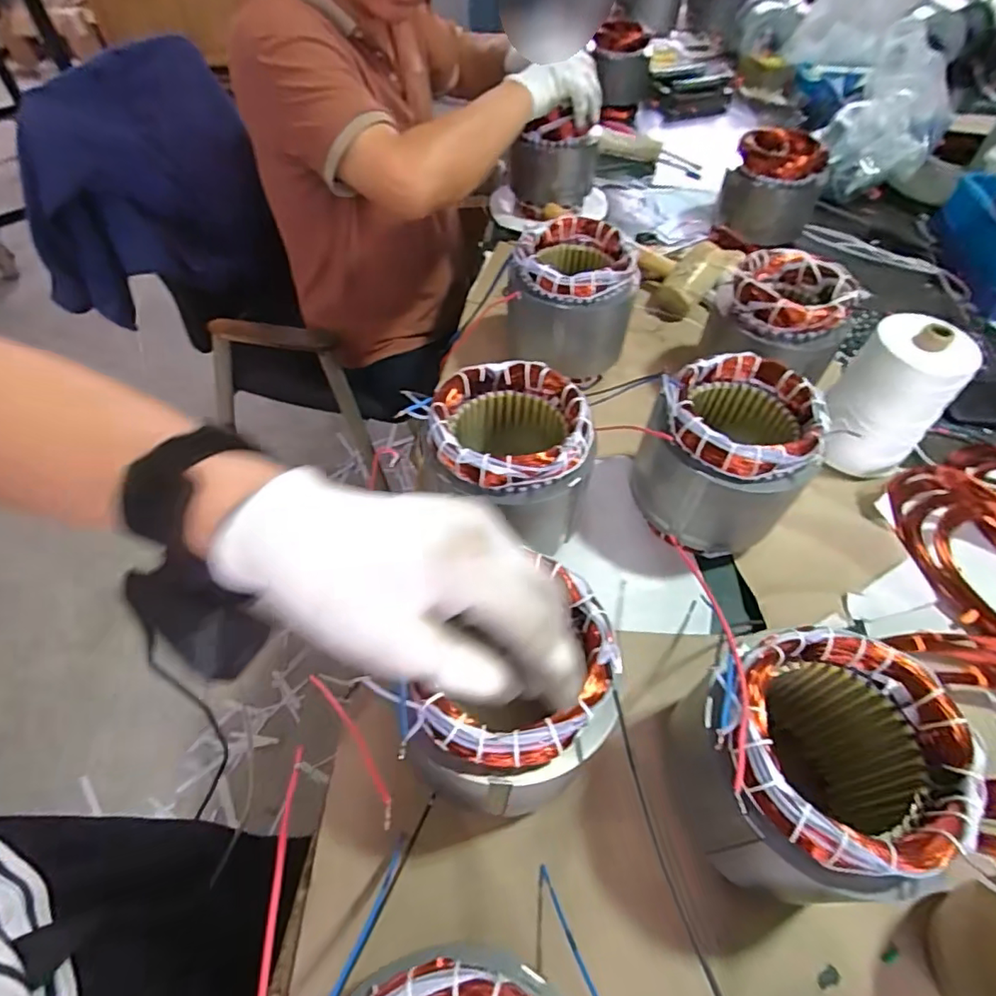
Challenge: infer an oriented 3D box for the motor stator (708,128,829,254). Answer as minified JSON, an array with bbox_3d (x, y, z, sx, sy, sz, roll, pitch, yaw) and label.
[{"bbox_3d":[0.464,-0.516,0.959,0.147,0.171,0.147,22,56,15],"label":"motor stator"}]

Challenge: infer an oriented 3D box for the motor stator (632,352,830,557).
[{"bbox_3d":[0.223,-0.049,0.543,0.145,0.128,0.154,13,54,9],"label":"motor stator"}]

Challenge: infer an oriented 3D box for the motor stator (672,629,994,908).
[{"bbox_3d":[0.201,0.187,0.382,0.133,0.166,0.141,1,53,-1],"label":"motor stator"}]

